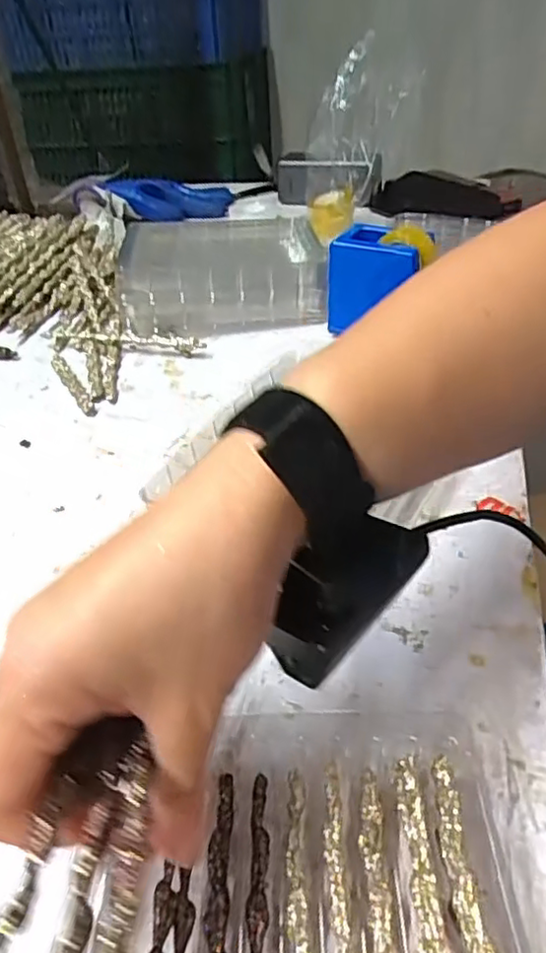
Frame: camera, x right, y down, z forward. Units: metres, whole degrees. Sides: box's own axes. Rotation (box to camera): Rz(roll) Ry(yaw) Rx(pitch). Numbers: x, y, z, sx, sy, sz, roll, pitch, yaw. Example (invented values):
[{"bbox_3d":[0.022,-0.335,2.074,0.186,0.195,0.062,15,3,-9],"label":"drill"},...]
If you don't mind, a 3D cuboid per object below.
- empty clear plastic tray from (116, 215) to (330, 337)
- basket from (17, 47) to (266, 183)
[{"bbox_3d":[-0.041,-0.193,0.605,0.175,0.054,0.160,-3,39,5],"label":"empty clear plastic tray"},{"bbox_3d":[-0.311,-0.890,1.620,0.529,0.264,0.296,4,39,12],"label":"basket"}]

